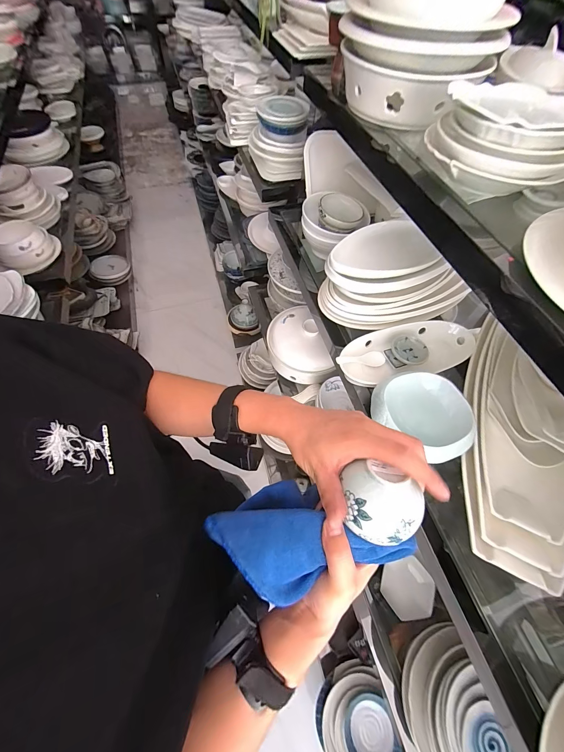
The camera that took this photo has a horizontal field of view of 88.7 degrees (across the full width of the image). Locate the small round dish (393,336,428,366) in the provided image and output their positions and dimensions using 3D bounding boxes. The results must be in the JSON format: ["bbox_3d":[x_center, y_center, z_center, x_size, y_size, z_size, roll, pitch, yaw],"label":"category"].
[{"bbox_3d":[0.301,-0.062,0.683,0.069,0.020,0.084,-35,67,-20],"label":"small round dish"}]

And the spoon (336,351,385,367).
[{"bbox_3d":[0.181,-0.038,0.663,0.133,0.020,0.036,-4,58,-28],"label":"spoon"}]

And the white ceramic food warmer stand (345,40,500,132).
[{"bbox_3d":[0.241,-0.556,0.557,0.177,0.079,0.198,-29,65,-18],"label":"white ceramic food warmer stand"}]

